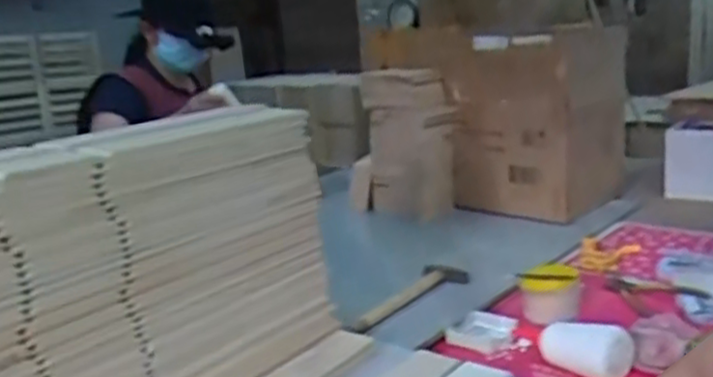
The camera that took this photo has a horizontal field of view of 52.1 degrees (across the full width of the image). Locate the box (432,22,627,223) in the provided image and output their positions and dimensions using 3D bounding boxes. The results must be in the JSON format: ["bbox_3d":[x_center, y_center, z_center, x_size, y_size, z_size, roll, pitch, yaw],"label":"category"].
[{"bbox_3d":[0.375,-0.152,1.499,0.266,0.332,0.334,8,19,42],"label":"box"}]

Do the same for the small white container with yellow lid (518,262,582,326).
[{"bbox_3d":[0.273,0.145,1.030,0.080,0.066,0.076,0,15,16],"label":"small white container with yellow lid"}]

